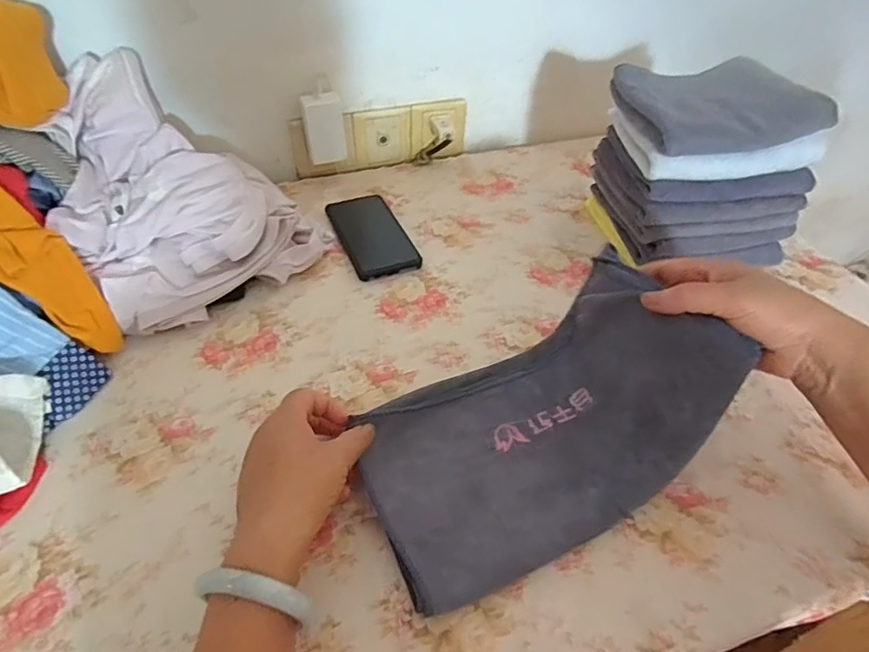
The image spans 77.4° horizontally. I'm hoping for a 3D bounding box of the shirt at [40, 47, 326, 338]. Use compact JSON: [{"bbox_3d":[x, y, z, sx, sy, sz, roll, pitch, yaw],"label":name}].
[{"bbox_3d":[-0.280,-0.154,0.592,0.240,0.161,0.257,-29,54,-28],"label":"shirt"}]

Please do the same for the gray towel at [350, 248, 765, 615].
[{"bbox_3d":[0.075,0.061,0.413,0.256,0.120,0.170,-18,49,-20],"label":"gray towel"}]

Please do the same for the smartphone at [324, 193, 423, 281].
[{"bbox_3d":[-0.076,-0.113,0.663,0.078,0.013,0.148,-16,48,-18],"label":"smartphone"}]

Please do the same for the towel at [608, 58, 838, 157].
[{"bbox_3d":[0.294,-0.241,0.574,0.171,0.047,0.159,-5,44,-7],"label":"towel"}]

